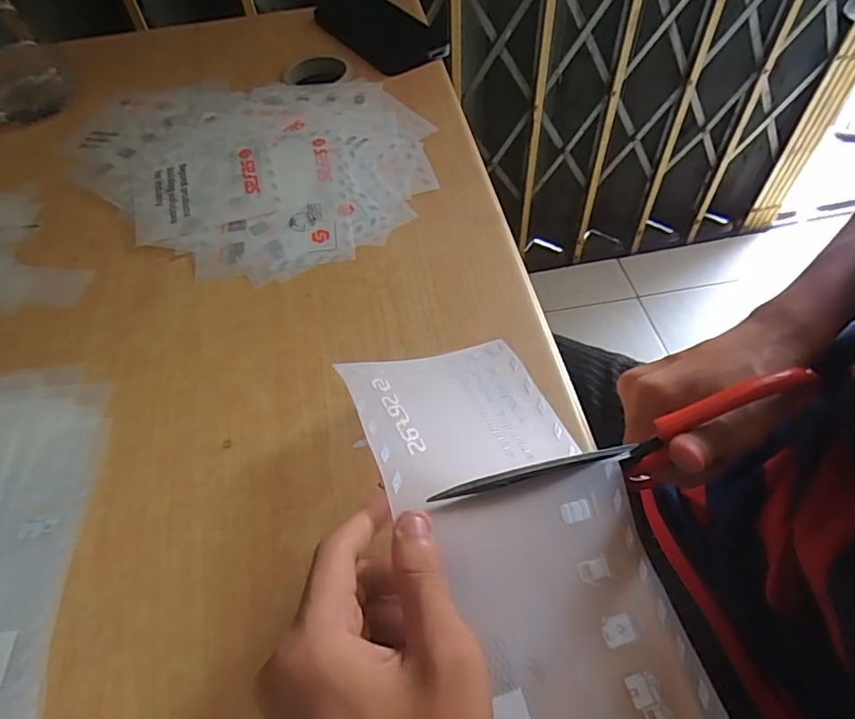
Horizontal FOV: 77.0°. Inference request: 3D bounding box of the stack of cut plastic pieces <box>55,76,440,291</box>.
[{"bbox_3d":[-0.139,-0.177,0.442,0.298,0.009,0.236,35,63,23],"label":"stack of cut plastic pieces"}]

